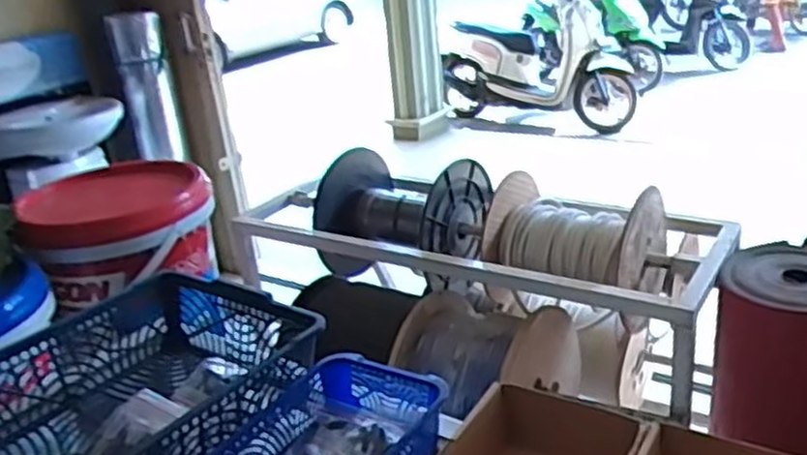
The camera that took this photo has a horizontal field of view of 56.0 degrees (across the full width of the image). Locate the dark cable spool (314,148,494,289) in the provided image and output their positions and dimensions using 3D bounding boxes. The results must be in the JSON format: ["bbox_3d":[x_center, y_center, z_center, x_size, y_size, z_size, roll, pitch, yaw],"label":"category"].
[{"bbox_3d":[0.021,-0.025,1.716,0.318,0.270,0.326,9,27,34],"label":"dark cable spool"}]

